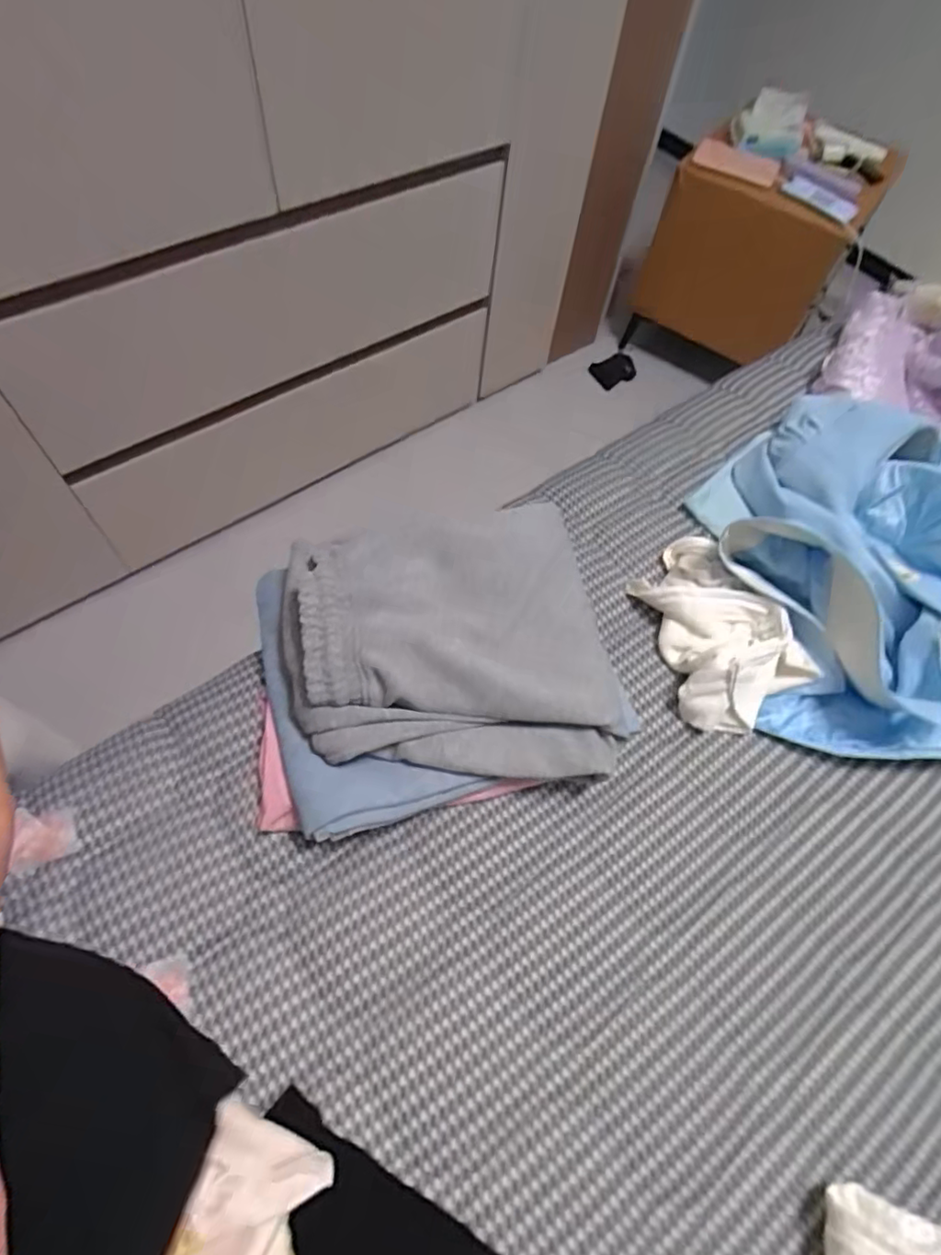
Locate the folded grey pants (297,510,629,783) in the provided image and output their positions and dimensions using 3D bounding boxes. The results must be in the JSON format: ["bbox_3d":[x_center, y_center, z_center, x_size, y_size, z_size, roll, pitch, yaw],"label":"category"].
[{"bbox_3d":[-0.016,0.008,0.574,0.297,0.064,0.270,-5,61,-8],"label":"folded grey pants"}]

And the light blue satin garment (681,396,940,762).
[{"bbox_3d":[0.490,-0.093,0.704,0.481,0.133,0.446,-6,60,-8],"label":"light blue satin garment"}]

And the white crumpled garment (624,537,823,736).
[{"bbox_3d":[0.255,0.003,0.665,0.150,0.070,0.210,-25,65,-17],"label":"white crumpled garment"}]

